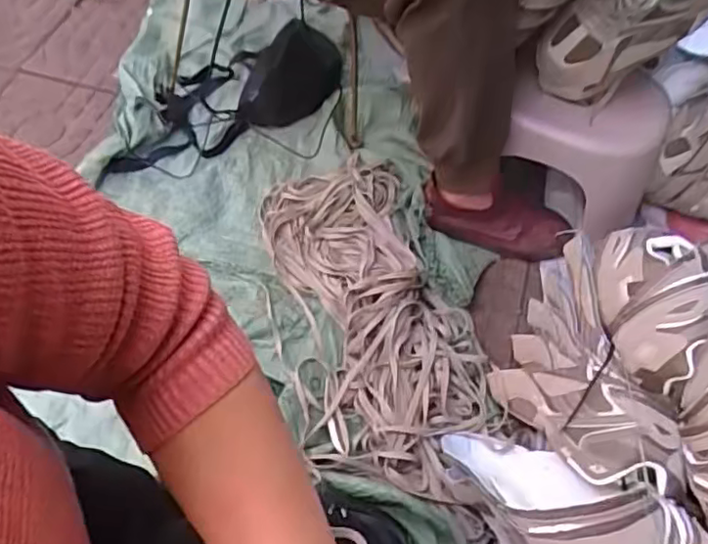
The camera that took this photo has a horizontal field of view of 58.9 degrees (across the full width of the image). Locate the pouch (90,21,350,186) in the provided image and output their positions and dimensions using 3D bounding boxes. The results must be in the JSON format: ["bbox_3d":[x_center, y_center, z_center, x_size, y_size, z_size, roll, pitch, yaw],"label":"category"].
[{"bbox_3d":[-0.212,-0.317,1.122,0.422,0.102,0.176,-20,60,-16],"label":"pouch"}]

